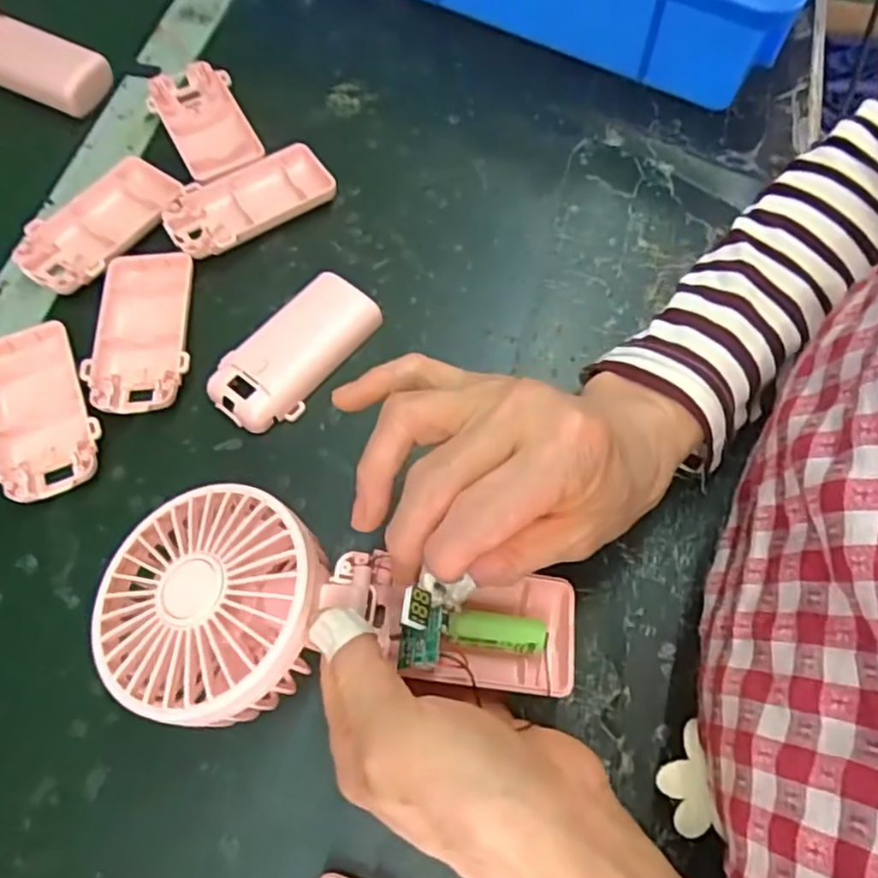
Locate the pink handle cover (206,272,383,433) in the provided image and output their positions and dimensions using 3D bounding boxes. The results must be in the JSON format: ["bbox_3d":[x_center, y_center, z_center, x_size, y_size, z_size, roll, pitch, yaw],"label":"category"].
[{"bbox_3d":[-0.075,-0.046,0.358,0.043,0.017,0.094,37,72,16],"label":"pink handle cover"}]

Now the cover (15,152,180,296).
[{"bbox_3d":[-0.196,-0.124,0.395,0.051,0.014,0.094,31,70,14],"label":"cover"}]

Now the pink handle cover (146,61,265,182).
[{"bbox_3d":[-0.147,-0.199,0.429,0.050,0.013,0.093,-22,68,-9],"label":"pink handle cover"}]

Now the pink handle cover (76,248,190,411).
[{"bbox_3d":[-0.157,-0.057,0.366,0.050,0.015,0.096,-5,66,-1],"label":"pink handle cover"}]

